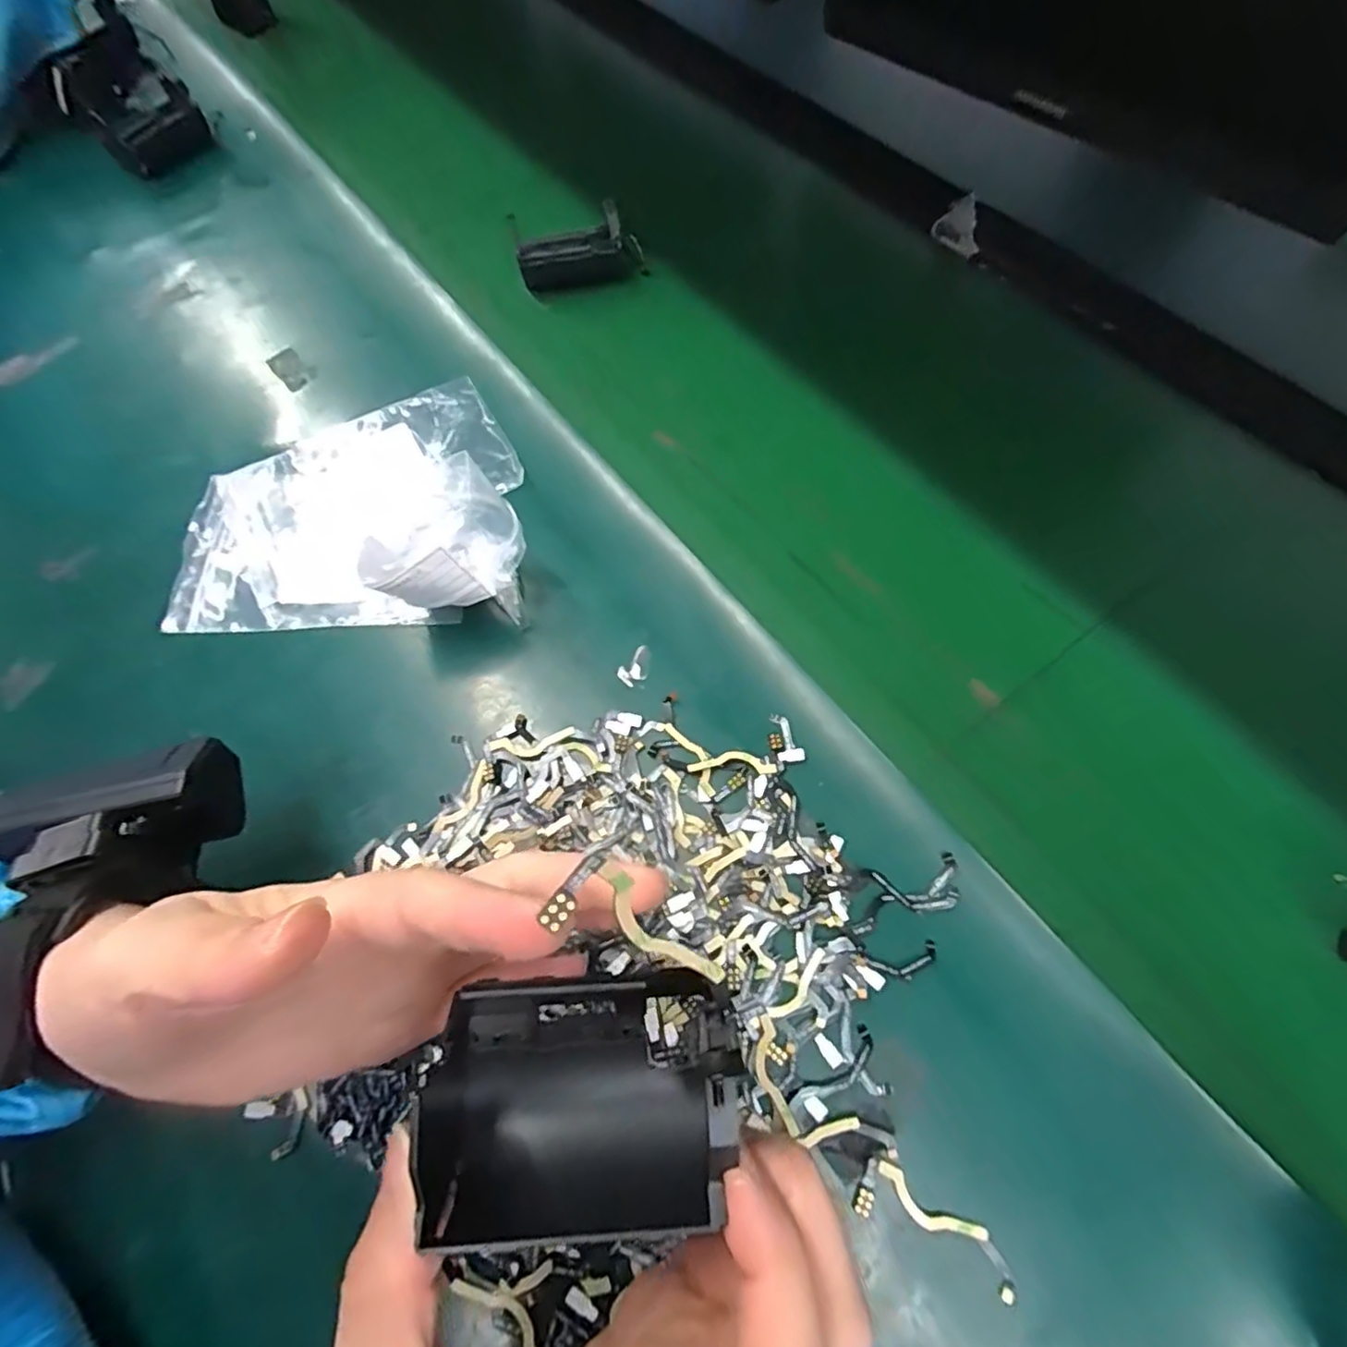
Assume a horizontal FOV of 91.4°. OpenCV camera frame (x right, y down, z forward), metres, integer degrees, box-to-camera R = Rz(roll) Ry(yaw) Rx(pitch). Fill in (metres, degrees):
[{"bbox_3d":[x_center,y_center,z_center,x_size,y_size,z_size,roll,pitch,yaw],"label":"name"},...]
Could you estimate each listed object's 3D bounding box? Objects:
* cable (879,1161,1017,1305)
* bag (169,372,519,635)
[{"bbox_3d":[0.091,0.182,0.217,0.051,0.004,0.012,36,72,17],"label":"cable"},{"bbox_3d":[-0.171,-0.096,0.332,0.183,0.054,0.163,-7,66,-1],"label":"bag"}]

